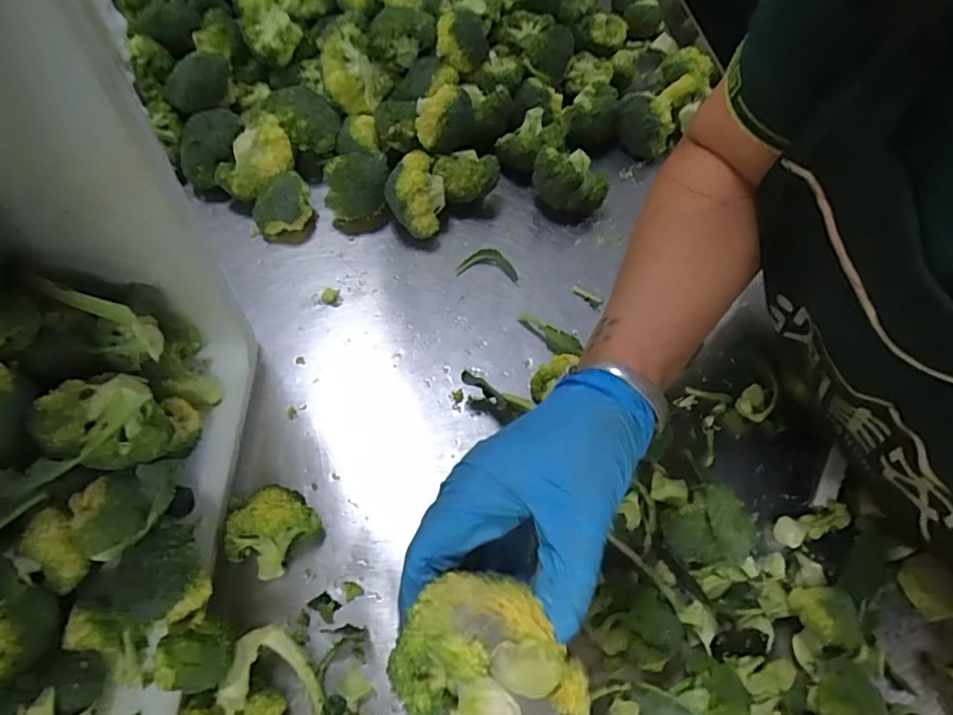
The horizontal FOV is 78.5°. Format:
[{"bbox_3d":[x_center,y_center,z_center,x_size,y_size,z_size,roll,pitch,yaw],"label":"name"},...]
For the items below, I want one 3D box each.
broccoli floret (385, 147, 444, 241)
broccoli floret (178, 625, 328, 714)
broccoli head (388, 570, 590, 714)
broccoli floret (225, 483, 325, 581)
[{"bbox_3d":[-0.056,-0.150,0.534,0.052,0.064,0.069,-4,61,-5],"label":"broccoli floret"},{"bbox_3d":[-0.134,0.201,0.352,0.072,0.044,0.061,-18,63,-12],"label":"broccoli floret"},{"bbox_3d":[0.002,0.109,0.204,0.057,0.031,0.061,1,61,-2],"label":"broccoli head"},{"bbox_3d":[-0.142,0.119,0.401,0.058,0.041,0.045,-39,70,-21],"label":"broccoli floret"}]

